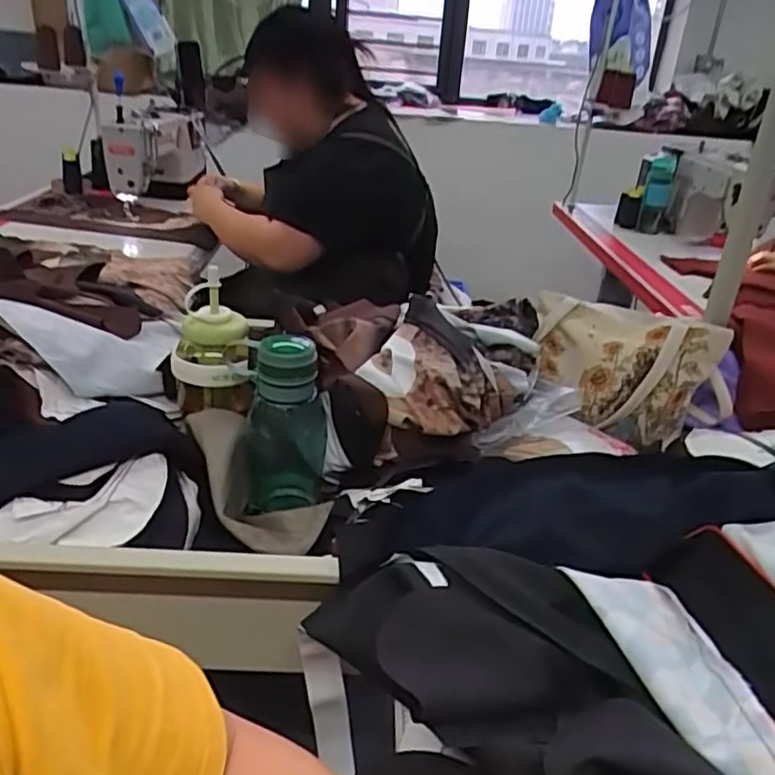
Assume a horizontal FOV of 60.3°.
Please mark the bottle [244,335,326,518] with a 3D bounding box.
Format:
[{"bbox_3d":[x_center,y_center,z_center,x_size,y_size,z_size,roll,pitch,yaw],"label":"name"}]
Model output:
[{"bbox_3d":[-0.122,0.051,0.779,0.091,0.236,0.088,-1,28,-11],"label":"bottle"}]

